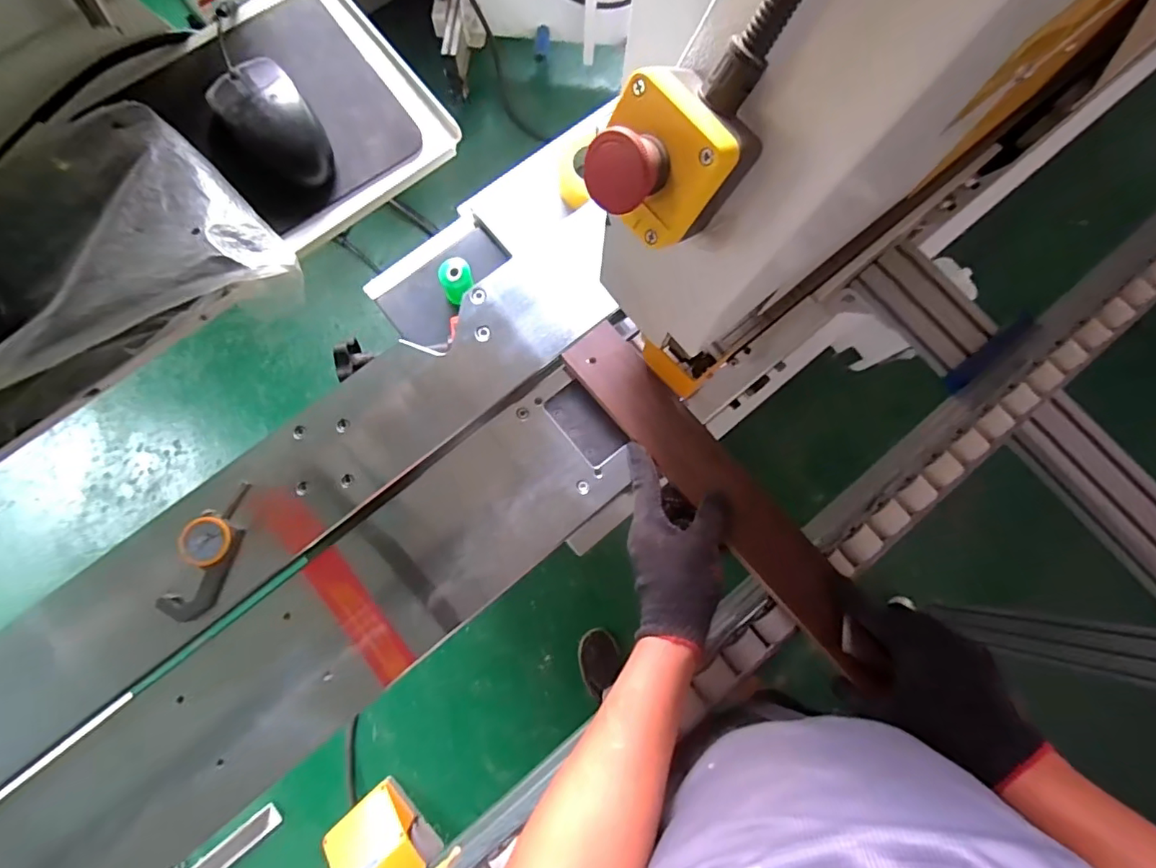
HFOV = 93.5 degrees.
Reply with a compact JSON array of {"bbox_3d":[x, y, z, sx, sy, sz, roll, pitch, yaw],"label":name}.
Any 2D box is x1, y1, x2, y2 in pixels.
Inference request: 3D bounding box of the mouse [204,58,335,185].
[{"bbox_3d":[-0.228,-0.233,0.409,0.057,0.031,0.104,-37,82,-8],"label":"mouse"}]

